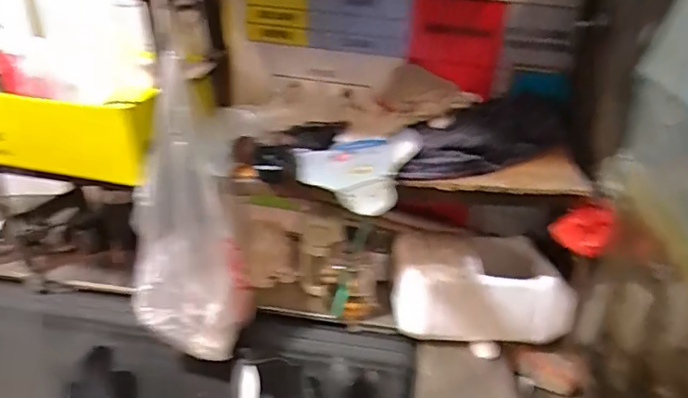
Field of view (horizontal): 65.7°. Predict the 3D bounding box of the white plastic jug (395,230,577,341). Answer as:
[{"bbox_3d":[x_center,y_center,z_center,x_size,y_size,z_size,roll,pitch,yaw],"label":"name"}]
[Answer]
[{"bbox_3d":[0.211,0.141,0.852,0.258,0.110,0.138,1,25,1],"label":"white plastic jug"}]

